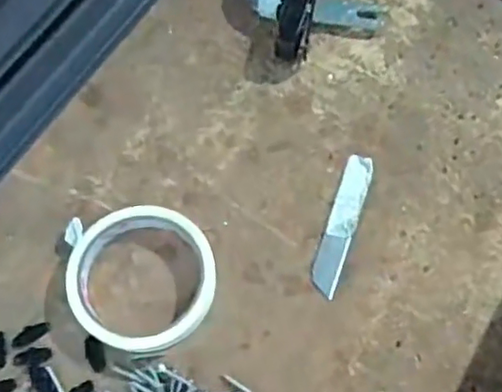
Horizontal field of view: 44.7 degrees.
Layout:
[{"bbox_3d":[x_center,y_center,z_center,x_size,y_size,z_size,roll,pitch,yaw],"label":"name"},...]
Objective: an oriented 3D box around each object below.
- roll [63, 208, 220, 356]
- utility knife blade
[{"bbox_3d":[-0.071,0.054,0.401,0.093,0.018,0.093,0,69,-1],"label":"roll"},{"bbox_3d":[0.064,0.019,0.426,0.019,0.005,0.104,19,70,6],"label":"utility knife blade"}]

